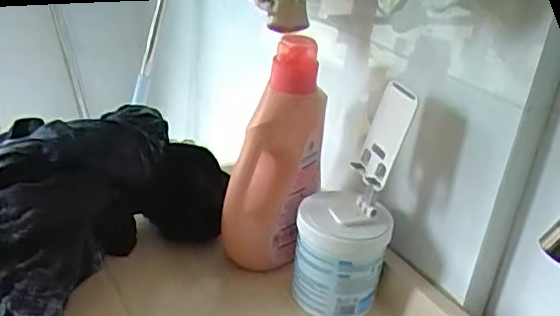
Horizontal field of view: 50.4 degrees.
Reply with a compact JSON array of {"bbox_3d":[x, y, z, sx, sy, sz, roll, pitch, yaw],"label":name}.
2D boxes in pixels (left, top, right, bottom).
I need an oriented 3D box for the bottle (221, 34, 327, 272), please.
[{"bbox_3d":[-0.001,0.001,0.759,0.104,0.294,0.110,10,25,5],"label":"bottle"}]

